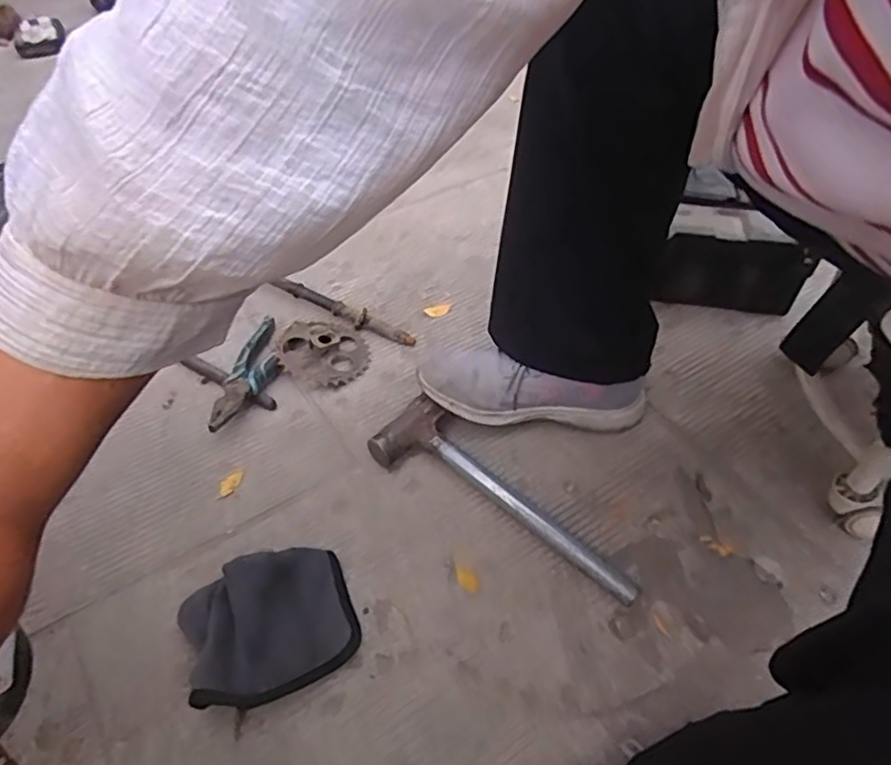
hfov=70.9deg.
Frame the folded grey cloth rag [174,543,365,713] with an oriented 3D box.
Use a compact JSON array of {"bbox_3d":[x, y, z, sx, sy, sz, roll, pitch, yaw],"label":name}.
[{"bbox_3d":[-0.147,0.196,0.515,0.138,0.064,0.119,-17,50,-14],"label":"folded grey cloth rag"}]

